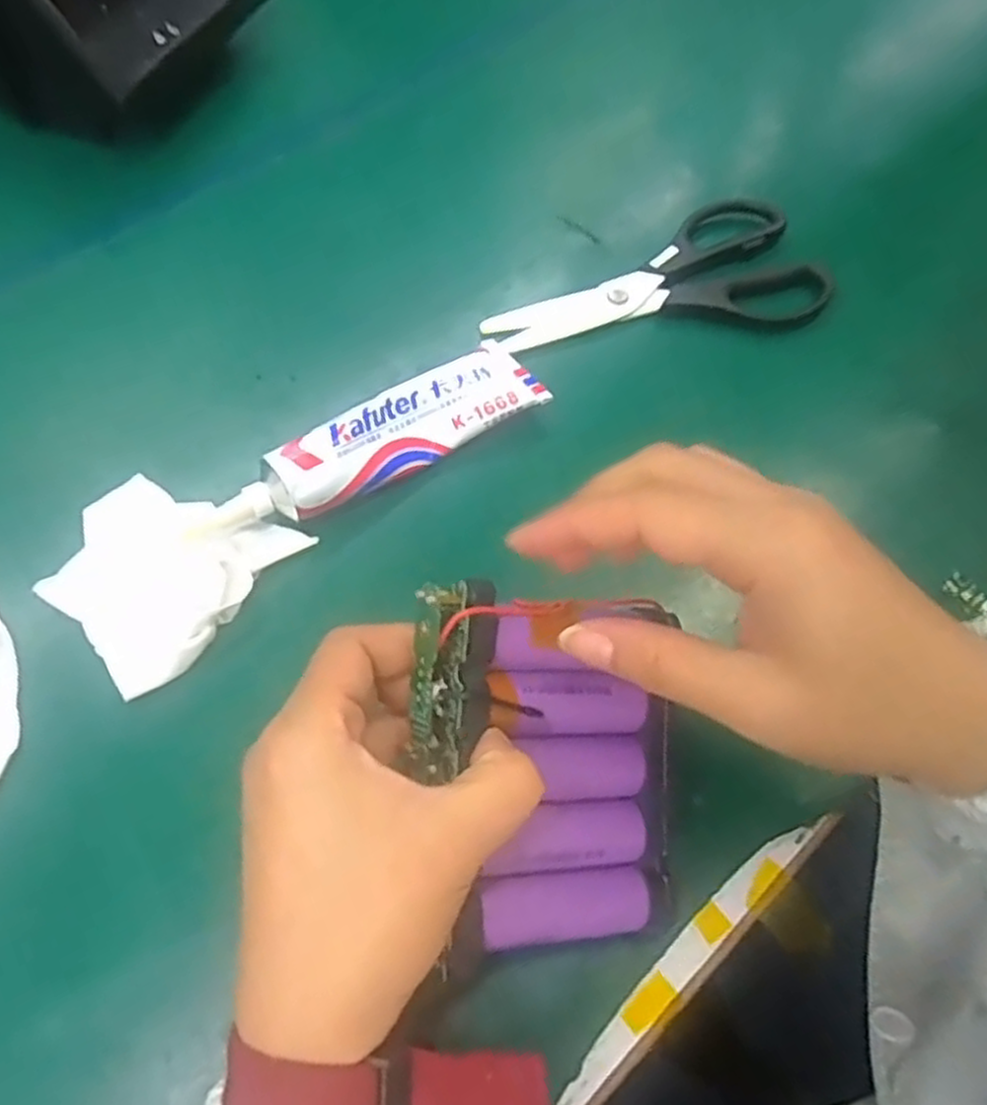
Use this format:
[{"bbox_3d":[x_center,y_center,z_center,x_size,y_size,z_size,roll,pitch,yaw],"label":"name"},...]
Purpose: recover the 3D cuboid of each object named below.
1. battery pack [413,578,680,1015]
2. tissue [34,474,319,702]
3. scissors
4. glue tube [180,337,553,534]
[{"bbox_3d":[0.020,0.069,0.255,0.087,0.020,0.115,0,86,-27],"label":"battery pack"},{"bbox_3d":[-0.140,0.003,0.324,0.080,0.020,0.090,33,65,13],"label":"tissue"},{"bbox_3d":[0.085,-0.150,0.422,0.185,0.018,0.084,-8,63,-8],"label":"scissors"},{"bbox_3d":[-0.054,-0.051,0.352,0.164,0.031,0.040,-29,68,-17],"label":"glue tube"}]

